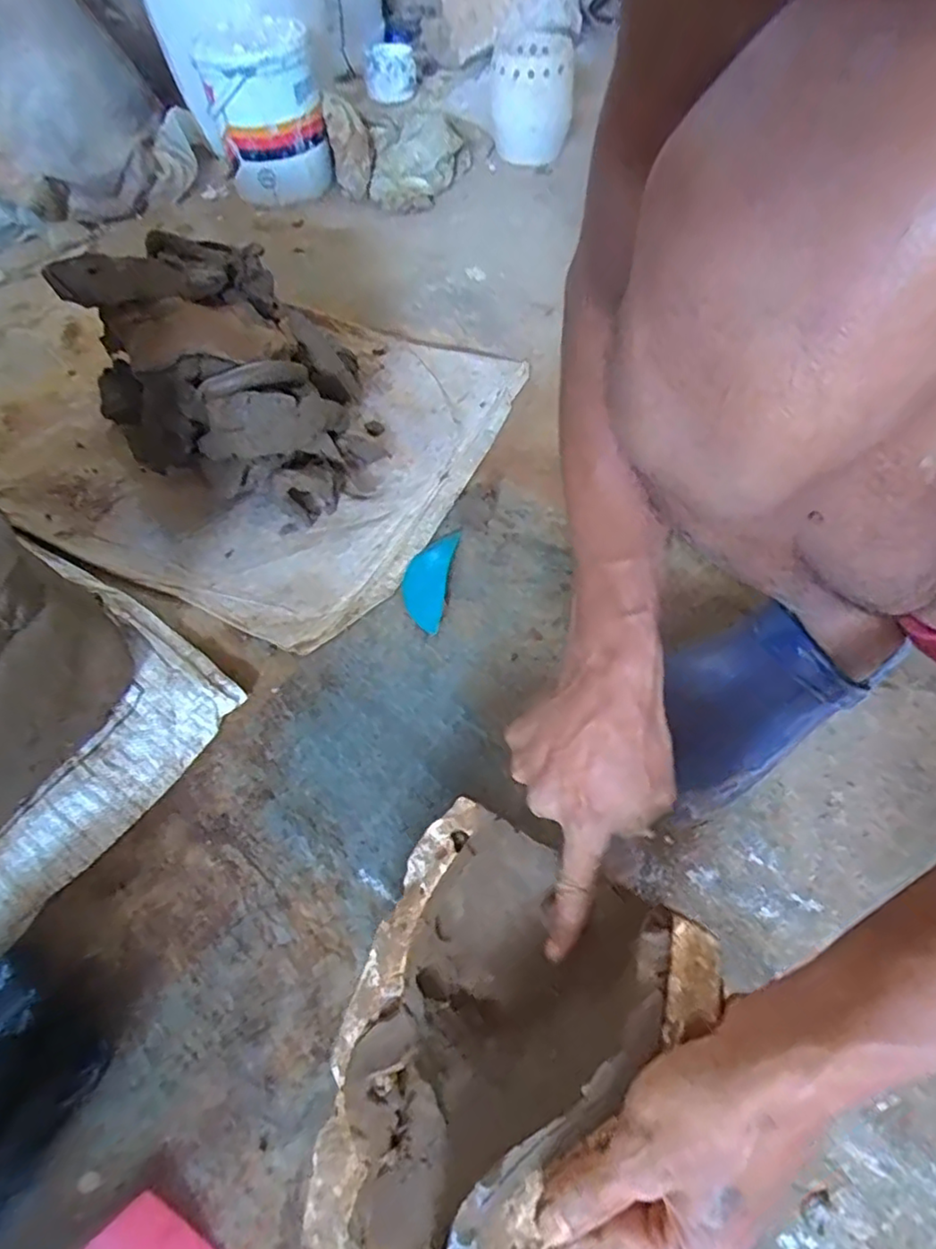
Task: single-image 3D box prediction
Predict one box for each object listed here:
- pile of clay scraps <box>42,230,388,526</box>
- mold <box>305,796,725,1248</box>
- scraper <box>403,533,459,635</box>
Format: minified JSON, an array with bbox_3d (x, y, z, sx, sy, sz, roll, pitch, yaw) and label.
[{"bbox_3d":[-0.259,-0.269,0.665,0.310,0.194,0.176,23,60,17],"label":"pile of clay scraps"},{"bbox_3d":[-0.002,0.218,0.345,0.164,0.103,0.226,34,64,22],"label":"mold"},{"bbox_3d":[-0.039,-0.046,0.617,0.041,0.007,0.113,7,57,7],"label":"scraper"}]

